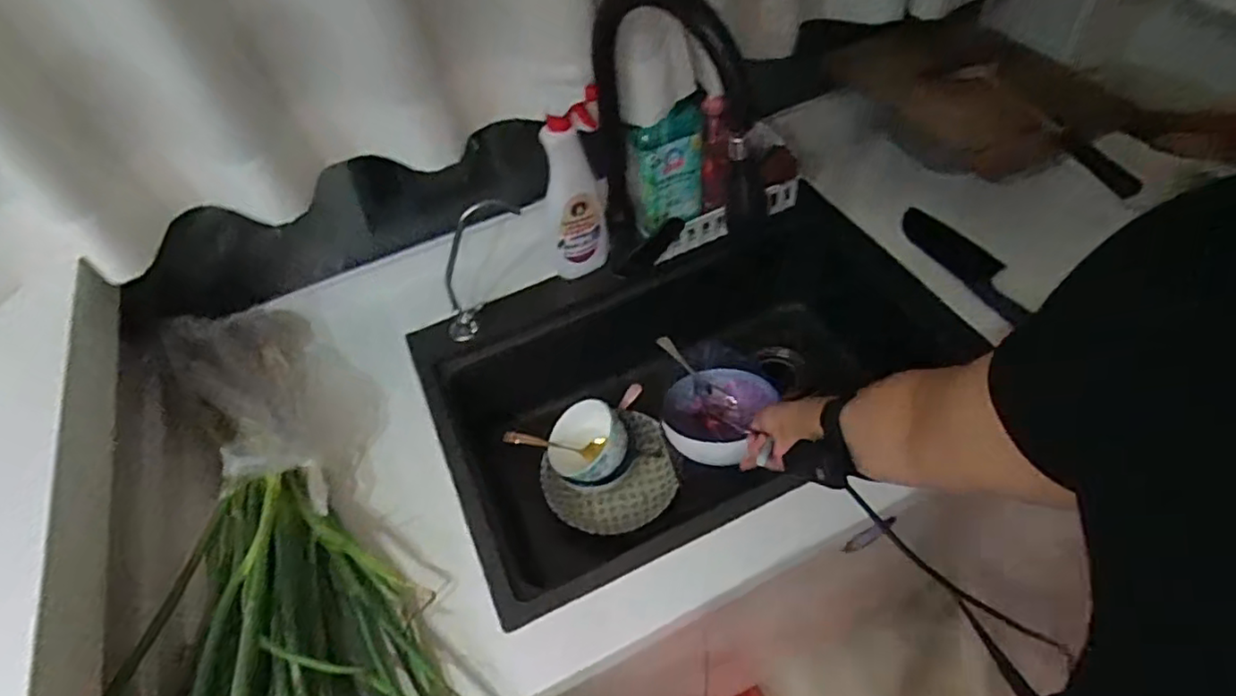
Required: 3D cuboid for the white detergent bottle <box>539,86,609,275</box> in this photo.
[{"bbox_3d":[-0.060,-0.205,0.882,0.091,0.284,0.074,-12,49,-4],"label":"white detergent bottle"}]

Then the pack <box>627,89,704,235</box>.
[{"bbox_3d":[0.077,-0.256,0.912,0.135,0.172,0.030,-32,53,-19],"label":"pack"}]

